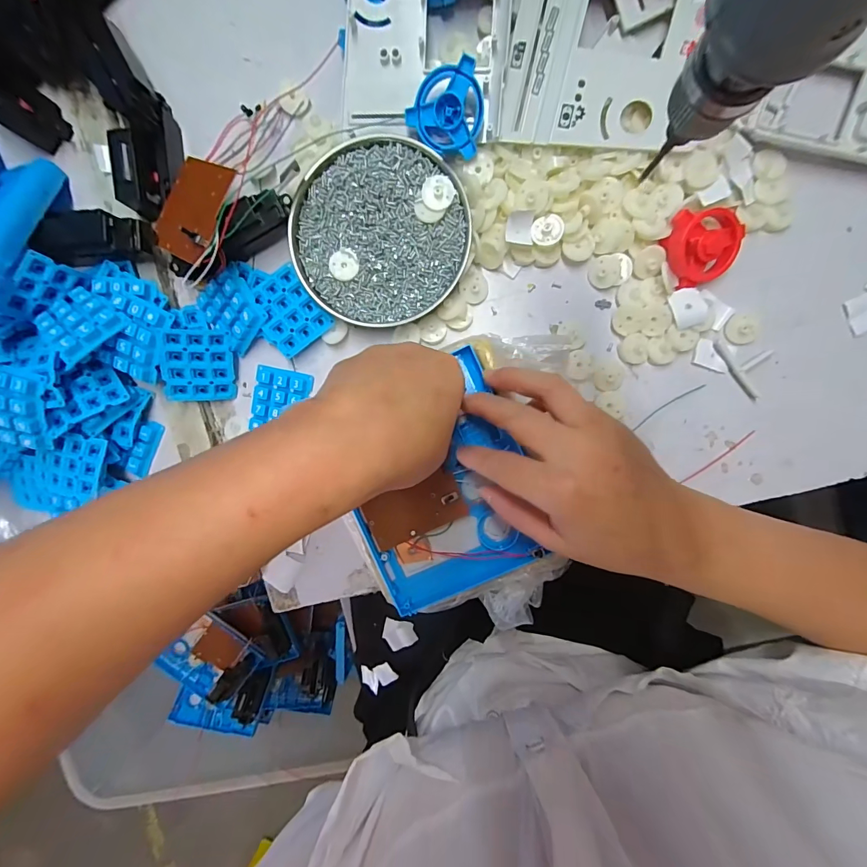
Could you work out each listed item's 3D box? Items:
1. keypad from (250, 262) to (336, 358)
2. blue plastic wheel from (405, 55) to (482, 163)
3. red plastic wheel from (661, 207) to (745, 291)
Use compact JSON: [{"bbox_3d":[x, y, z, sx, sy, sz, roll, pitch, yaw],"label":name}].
[{"bbox_3d":[-0.118,-0.098,0.319,0.049,0.009,0.059,-37,95,7],"label":"keypad"},{"bbox_3d":[0.008,-0.228,0.279,0.052,0.008,0.052,6,123,10],"label":"blue plastic wheel"},{"bbox_3d":[0.198,-0.137,0.285,0.051,0.019,0.050,0,98,3],"label":"red plastic wheel"}]

